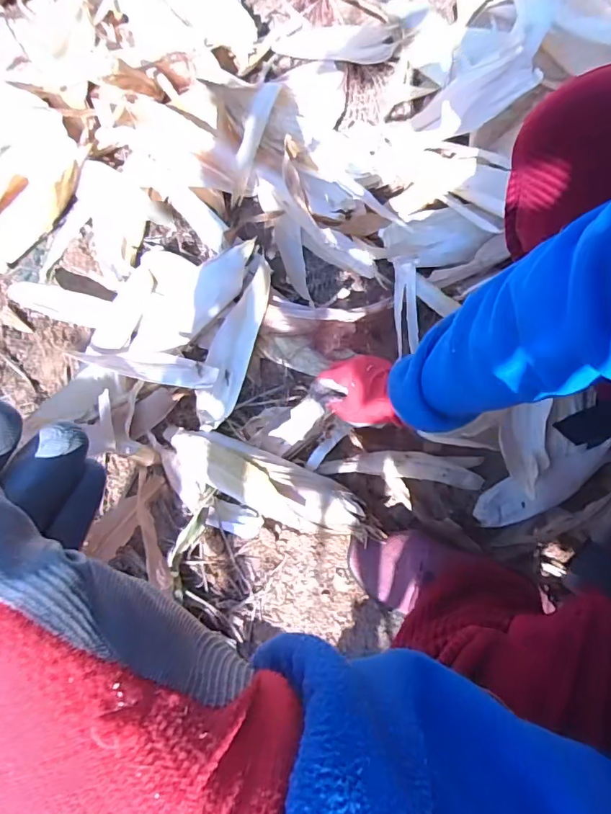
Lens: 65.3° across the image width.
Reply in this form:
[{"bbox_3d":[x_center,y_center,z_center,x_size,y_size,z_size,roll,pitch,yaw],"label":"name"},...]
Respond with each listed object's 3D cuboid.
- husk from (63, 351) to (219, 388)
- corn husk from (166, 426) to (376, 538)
[{"bbox_3d":[-0.222,-0.058,0.665,0.223,0.035,0.047,11,79,19],"label":"husk"},{"bbox_3d":[-0.060,0.094,0.615,0.286,0.069,0.077,20,80,6],"label":"corn husk"}]

